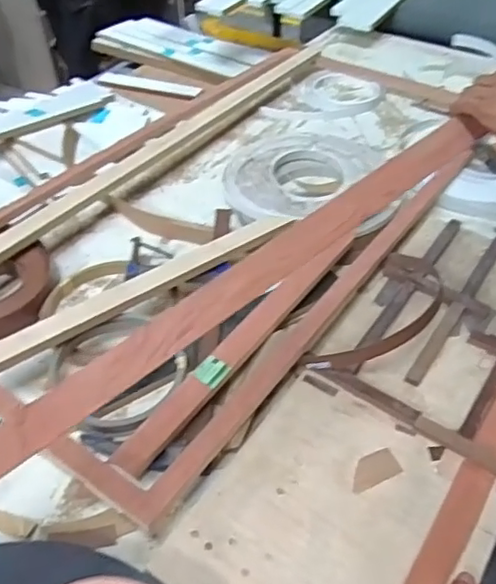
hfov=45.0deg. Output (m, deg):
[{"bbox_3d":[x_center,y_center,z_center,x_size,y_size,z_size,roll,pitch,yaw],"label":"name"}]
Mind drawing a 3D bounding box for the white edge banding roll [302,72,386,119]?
[{"bbox_3d":[0.234,-0.487,1.464,0.200,0.020,0.191,-1,45,1],"label":"white edge banding roll"}]

